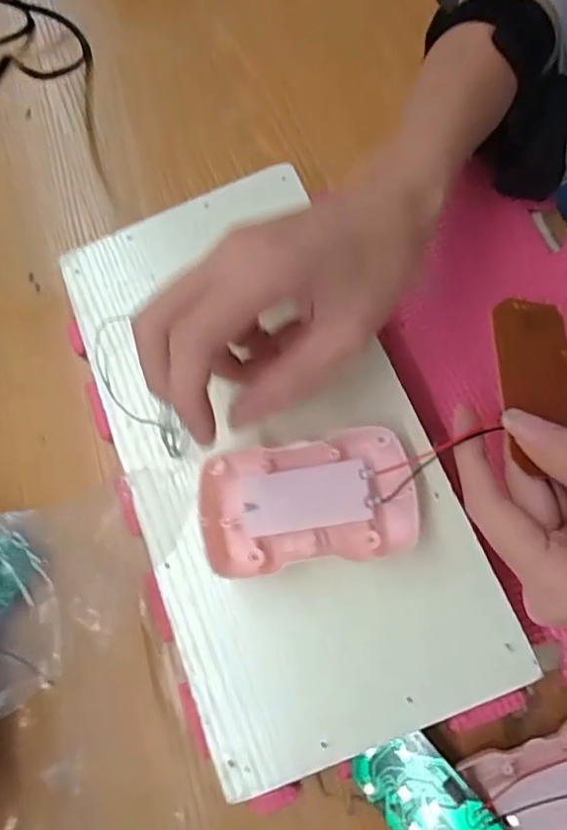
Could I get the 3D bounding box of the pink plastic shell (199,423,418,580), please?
[{"bbox_3d":[0.010,0.038,0.246,0.087,0.025,0.052,-9,73,3],"label":"pink plastic shell"}]

